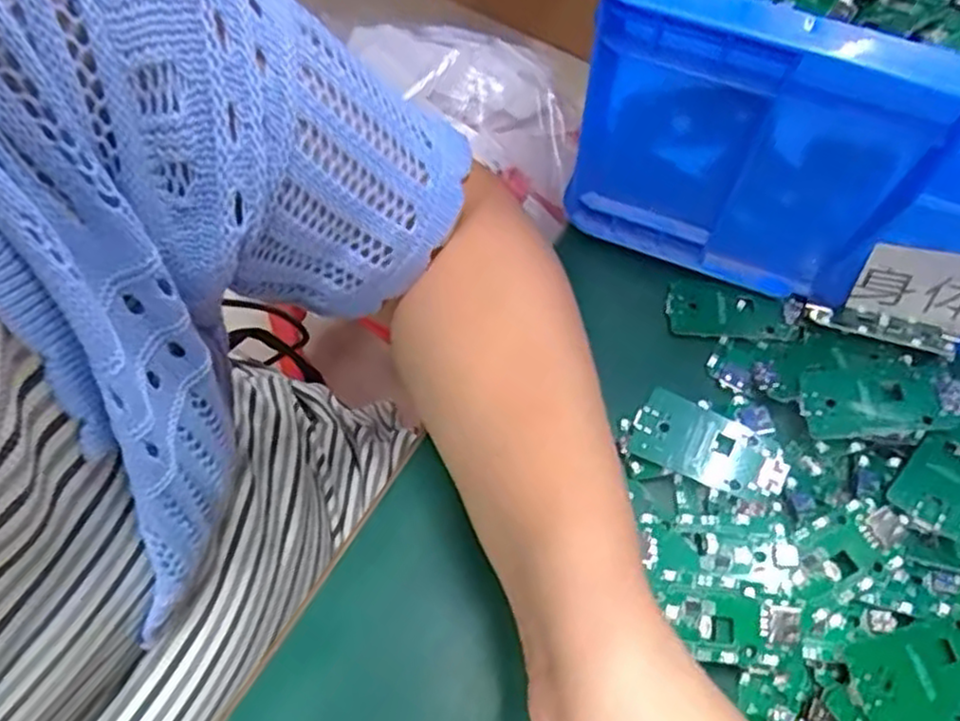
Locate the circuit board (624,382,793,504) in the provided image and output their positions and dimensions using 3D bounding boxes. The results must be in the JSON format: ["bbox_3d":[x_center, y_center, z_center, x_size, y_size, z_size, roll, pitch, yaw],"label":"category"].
[{"bbox_3d":[0.097,0.037,0.312,0.063,0.008,0.030,26,63,12],"label":"circuit board"}]

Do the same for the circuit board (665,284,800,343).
[{"bbox_3d":[0.120,-0.020,0.354,0.059,0.005,0.026,10,66,9],"label":"circuit board"}]

